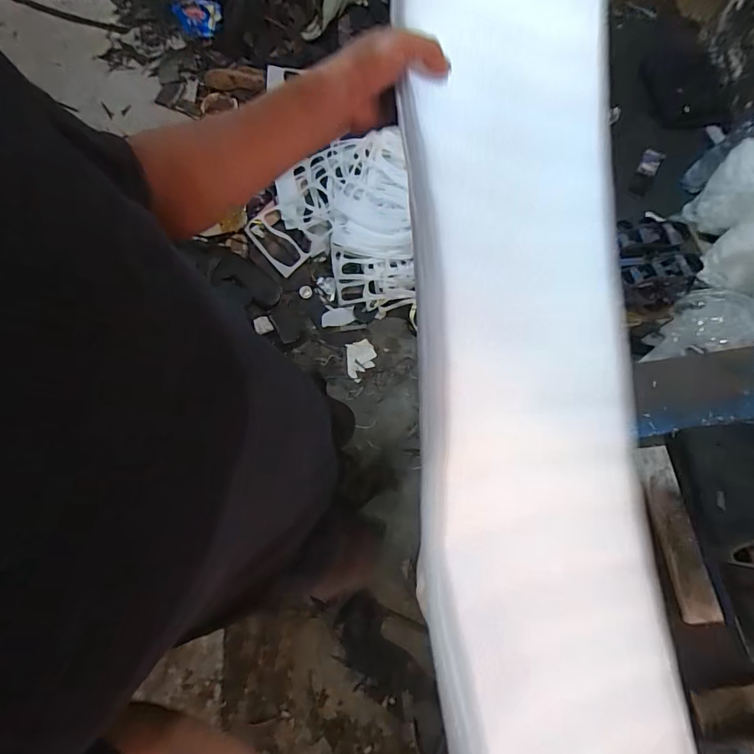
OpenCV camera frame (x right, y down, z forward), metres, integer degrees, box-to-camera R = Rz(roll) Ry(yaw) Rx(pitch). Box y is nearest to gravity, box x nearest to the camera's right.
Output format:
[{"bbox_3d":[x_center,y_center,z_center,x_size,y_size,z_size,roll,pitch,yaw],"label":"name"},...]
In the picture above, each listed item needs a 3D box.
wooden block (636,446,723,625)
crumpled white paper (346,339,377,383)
[{"bbox_3d":[0.409,0.210,0.586,0.038,0.027,0.224,-7,74,-2],"label":"wooden block"},{"bbox_3d":[-0.054,-0.056,1.480,0.099,0.025,0.135,-4,74,-1],"label":"crumpled white paper"}]

